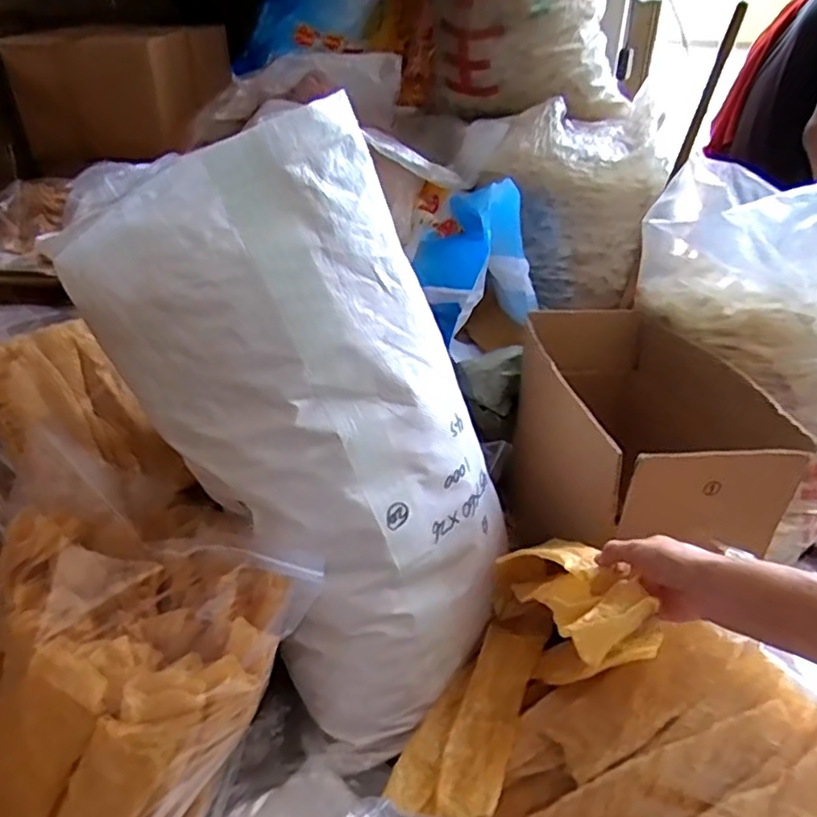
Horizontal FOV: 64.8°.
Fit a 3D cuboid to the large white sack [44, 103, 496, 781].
[{"bbox_3d":[-0.081,0.064,0.710,0.271,0.694,0.237,-4,29,32],"label":"large white sack"}]

